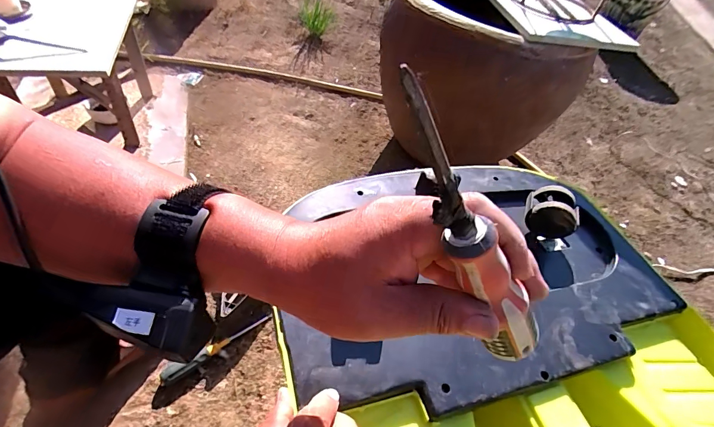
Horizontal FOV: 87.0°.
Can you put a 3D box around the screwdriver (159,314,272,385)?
[{"bbox_3d":[-0.269,0.253,0.728,0.220,0.025,0.031,-26,57,-30],"label":"screwdriver"}]

